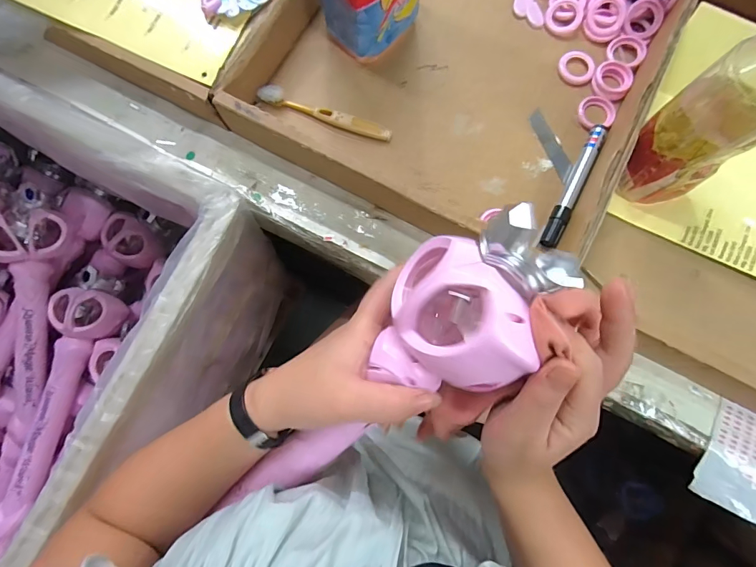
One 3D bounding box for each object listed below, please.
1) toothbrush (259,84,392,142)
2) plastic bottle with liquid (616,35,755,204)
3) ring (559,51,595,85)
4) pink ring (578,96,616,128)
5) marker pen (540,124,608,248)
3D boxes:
[{"bbox_3d":[-0.053,-0.169,0.403,0.137,0.017,0.020,20,80,5],"label":"toothbrush"},{"bbox_3d":[0.269,-0.131,0.309,0.090,0.182,0.070,-32,80,-5],"label":"plastic bottle with liquid"},{"bbox_3d":[0.207,-0.225,0.416,0.036,0.008,0.032,10,80,3],"label":"ring"},{"bbox_3d":[0.223,-0.175,0.405,0.038,0.006,0.036,0,79,1],"label":"pink ring"},{"bbox_3d":[0.190,-0.095,0.386,0.016,0.012,0.138,27,81,6],"label":"marker pen"}]

